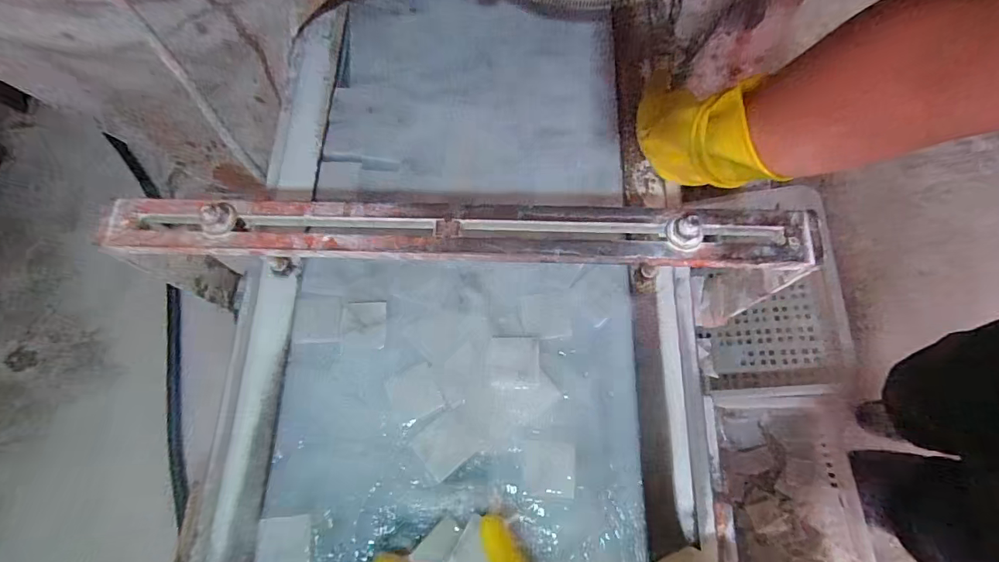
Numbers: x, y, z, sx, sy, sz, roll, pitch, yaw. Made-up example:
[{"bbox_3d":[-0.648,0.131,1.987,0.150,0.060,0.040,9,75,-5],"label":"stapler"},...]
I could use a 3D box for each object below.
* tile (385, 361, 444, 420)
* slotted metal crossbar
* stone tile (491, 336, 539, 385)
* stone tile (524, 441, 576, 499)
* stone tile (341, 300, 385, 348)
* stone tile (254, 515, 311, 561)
[{"bbox_3d":[-0.089,0.116,0.465,0.050,0.007,0.048,-23,74,-5],"label":"tile"},{"bbox_3d":[-0.040,-0.040,0.379,0.581,0.018,0.059,2,71,3],"label":"slotted metal crossbar"},{"bbox_3d":[0.016,0.083,0.467,0.050,0.004,0.048,1,74,2],"label":"stone tile"},{"bbox_3d":[0.050,0.186,0.444,0.050,0.004,0.050,2,74,3],"label":"stone tile"},{"bbox_3d":[-0.147,0.047,0.483,0.047,0.004,0.051,-2,73,2],"label":"stone tile"},{"bbox_3d":[-0.205,0.250,0.425,0.049,0.007,0.047,-3,73,1],"label":"stone tile"}]

